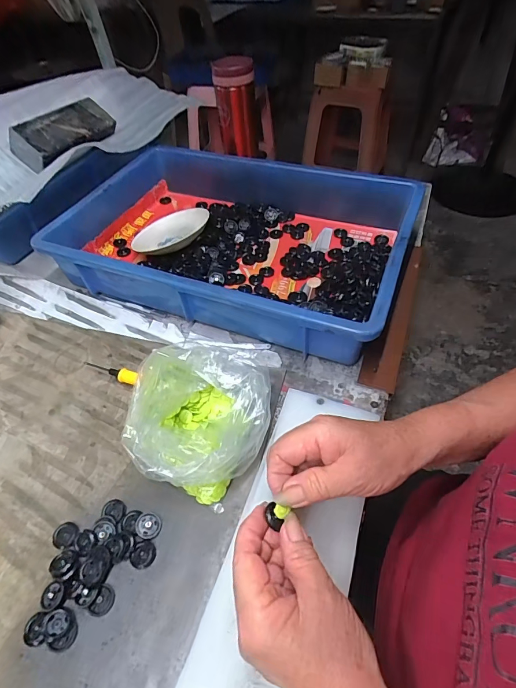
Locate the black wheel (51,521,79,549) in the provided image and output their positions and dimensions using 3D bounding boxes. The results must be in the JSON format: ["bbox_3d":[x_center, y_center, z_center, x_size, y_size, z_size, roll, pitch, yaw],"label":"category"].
[{"bbox_3d":[-0.160,0.160,0.314,0.022,0.006,0.020,-1,50,1],"label":"black wheel"}]

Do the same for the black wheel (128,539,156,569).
[{"bbox_3d":[-0.092,0.169,0.303,0.019,0.004,0.020,-1,50,1],"label":"black wheel"}]

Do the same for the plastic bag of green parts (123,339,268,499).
[{"bbox_3d":[-0.050,0.065,0.348,0.120,0.060,0.138,2,52,5],"label":"plastic bag of green parts"}]

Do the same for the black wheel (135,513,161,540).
[{"bbox_3d":[-0.092,0.153,0.316,0.019,0.006,0.020,-1,50,1],"label":"black wheel"}]

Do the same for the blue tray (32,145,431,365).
[{"bbox_3d":[-0.031,-0.156,0.516,0.440,0.077,0.305,17,55,16],"label":"blue tray"}]

